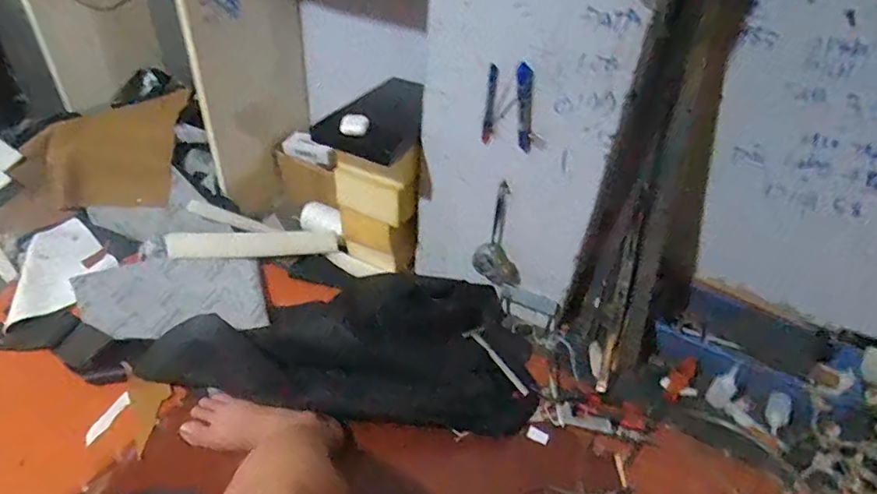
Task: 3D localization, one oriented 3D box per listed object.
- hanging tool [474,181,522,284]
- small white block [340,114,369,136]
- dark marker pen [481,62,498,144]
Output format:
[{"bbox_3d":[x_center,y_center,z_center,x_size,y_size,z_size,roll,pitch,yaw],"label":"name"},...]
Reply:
[{"bbox_3d":[0.120,-0.018,0.989,0.089,0.199,0.038,14,39,11],"label":"hanging tool"},{"bbox_3d":[-0.146,-0.213,0.932,0.049,0.028,0.035,-1,39,-8],"label":"small white block"},{"bbox_3d":[0.083,-0.228,0.870,0.015,0.132,0.016,13,39,9],"label":"dark marker pen"}]

